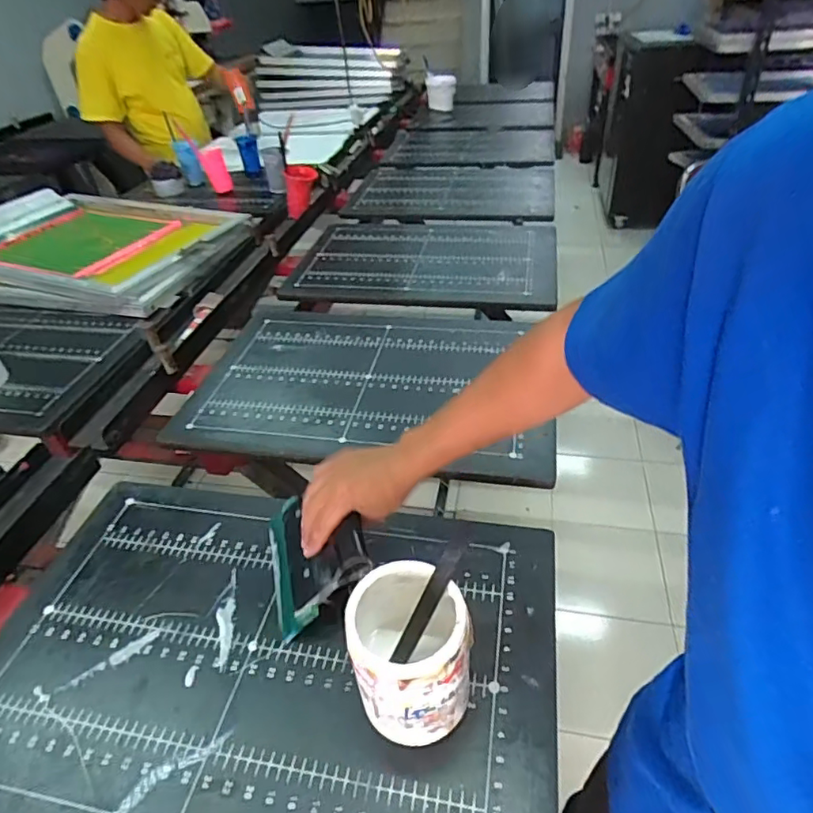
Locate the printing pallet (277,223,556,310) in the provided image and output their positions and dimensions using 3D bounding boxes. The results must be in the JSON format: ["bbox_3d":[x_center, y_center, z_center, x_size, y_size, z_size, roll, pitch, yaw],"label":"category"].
[{"bbox_3d":[0.051,-0.354,1.296,0.575,0.021,0.424,4,40,11],"label":"printing pallet"}]

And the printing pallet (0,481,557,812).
[{"bbox_3d":[-0.162,0.253,0.565,0.602,0.012,0.390,3,40,11],"label":"printing pallet"}]

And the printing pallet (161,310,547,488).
[{"bbox_3d":[-0.059,-0.059,0.935,0.591,0.013,0.420,4,40,12],"label":"printing pallet"}]

